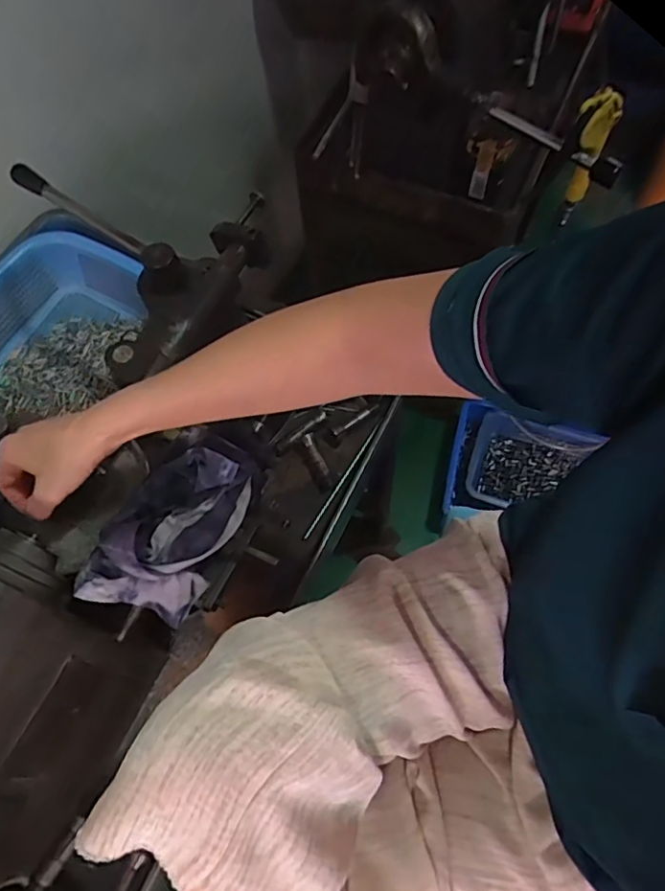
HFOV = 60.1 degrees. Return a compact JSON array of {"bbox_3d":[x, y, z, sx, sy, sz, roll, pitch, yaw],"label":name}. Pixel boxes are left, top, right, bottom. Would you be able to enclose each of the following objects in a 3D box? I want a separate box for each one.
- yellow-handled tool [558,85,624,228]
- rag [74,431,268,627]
[{"bbox_3d":[0.273,-0.311,0.630,0.034,0.168,0.052,25,69,13],"label":"yellow-handled tool"},{"bbox_3d":[-0.128,0.063,0.464,0.085,0.063,0.159,31,70,15],"label":"rag"}]

